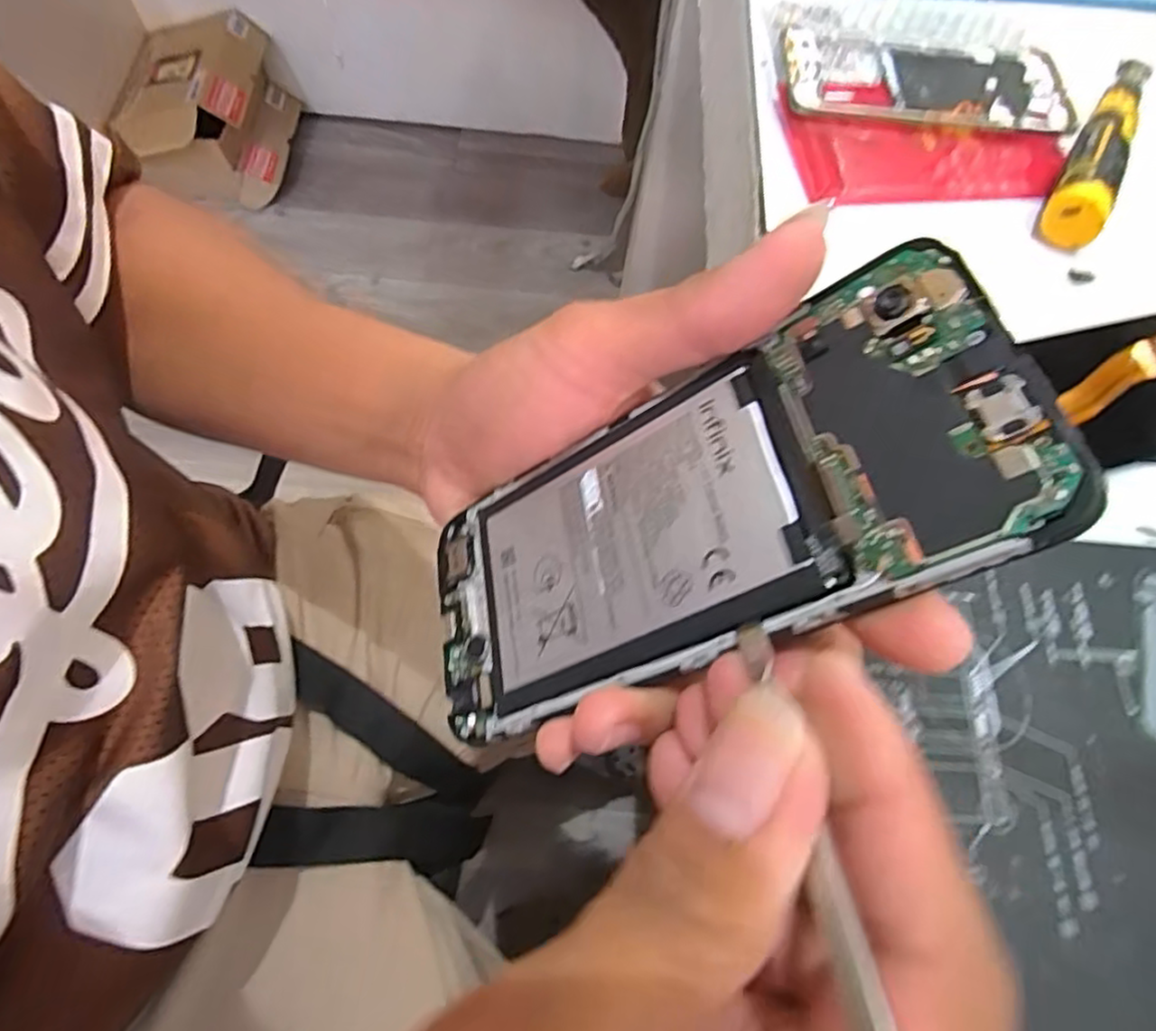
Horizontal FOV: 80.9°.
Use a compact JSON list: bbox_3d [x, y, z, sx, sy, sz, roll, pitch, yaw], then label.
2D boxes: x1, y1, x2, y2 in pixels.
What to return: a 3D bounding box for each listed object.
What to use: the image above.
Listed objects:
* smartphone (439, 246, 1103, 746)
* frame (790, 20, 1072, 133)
[{"bbox_3d":[0.022,0.001,0.168,0.158,0.005,0.071,-27,57,29],"label":"smartphone"},{"bbox_3d":[0.201,-0.254,0.400,0.160,0.016,0.064,10,66,1],"label":"frame"}]

